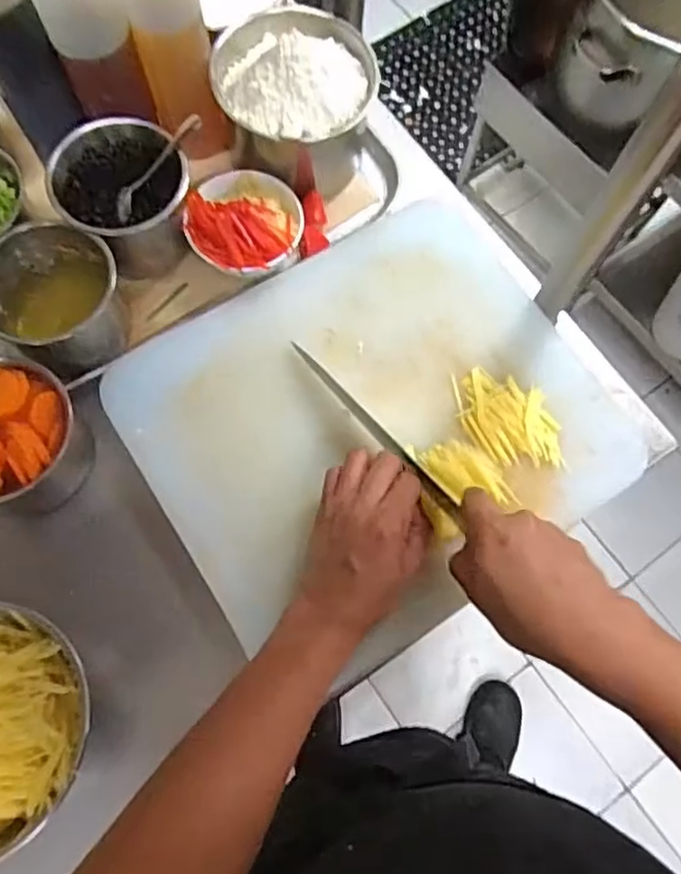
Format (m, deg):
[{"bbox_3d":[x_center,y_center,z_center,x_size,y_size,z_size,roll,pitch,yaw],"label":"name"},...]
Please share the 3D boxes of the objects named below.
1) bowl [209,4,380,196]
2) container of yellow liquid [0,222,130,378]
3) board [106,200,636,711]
[{"bbox_3d":[-0.042,-0.328,0.623,0.146,0.107,0.143,0,71,-1],"label":"bowl"},{"bbox_3d":[-0.252,-0.122,0.575,0.110,0.111,0.116,0,71,-1],"label":"container of yellow liquid"},{"bbox_3d":[0.033,-0.018,0.574,0.396,0.026,0.341,-32,75,-11],"label":"board"}]

